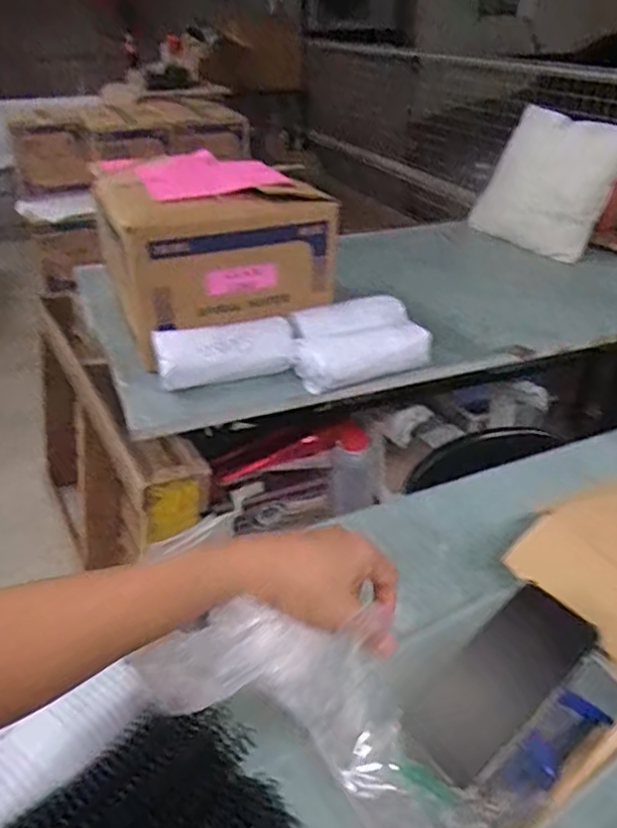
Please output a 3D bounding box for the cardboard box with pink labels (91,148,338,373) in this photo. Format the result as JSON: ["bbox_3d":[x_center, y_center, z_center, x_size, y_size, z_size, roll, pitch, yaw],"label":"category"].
[{"bbox_3d":[-0.225,-0.391,1.391,0.435,0.258,0.422,-17,36,-23],"label":"cardboard box with pink labels"}]

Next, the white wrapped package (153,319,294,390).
[{"bbox_3d":[-0.168,-0.122,1.264,0.274,0.085,0.086,-5,33,-7],"label":"white wrapped package"}]

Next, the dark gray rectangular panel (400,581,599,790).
[{"bbox_3d":[0.152,0.212,0.504,0.161,0.009,0.068,-42,48,-10],"label":"dark gray rectangular panel"}]

